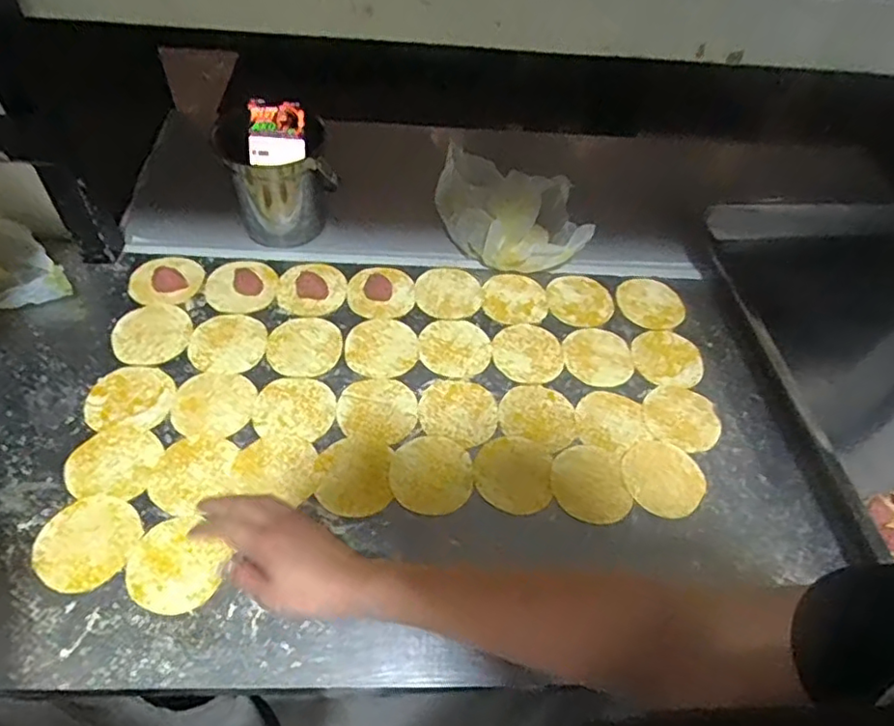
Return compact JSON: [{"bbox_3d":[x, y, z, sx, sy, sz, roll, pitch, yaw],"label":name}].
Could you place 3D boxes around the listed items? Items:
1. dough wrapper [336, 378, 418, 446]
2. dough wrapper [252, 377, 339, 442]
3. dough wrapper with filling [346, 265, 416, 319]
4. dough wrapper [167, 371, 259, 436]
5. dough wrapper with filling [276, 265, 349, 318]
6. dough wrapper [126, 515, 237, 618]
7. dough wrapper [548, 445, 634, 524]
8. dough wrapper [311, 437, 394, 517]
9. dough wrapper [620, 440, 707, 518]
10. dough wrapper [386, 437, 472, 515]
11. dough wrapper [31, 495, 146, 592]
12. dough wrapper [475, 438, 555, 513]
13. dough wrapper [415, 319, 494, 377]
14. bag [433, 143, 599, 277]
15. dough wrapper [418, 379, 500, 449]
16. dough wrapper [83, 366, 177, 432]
[{"bbox_3d":[-0.073,0.047,0.644,0.082,0.004,0.076,3,53,-3],"label":"dough wrapper"},{"bbox_3d":[-0.159,0.045,0.635,0.083,0.004,0.072,8,53,1],"label":"dough wrapper"},{"bbox_3d":[-0.081,-0.091,0.740,0.080,0.014,0.080,3,53,-3],"label":"dough wrapper with filling"},{"bbox_3d":[-0.243,0.041,0.629,0.080,0.004,0.076,2,53,-4],"label":"dough wrapper"},{"bbox_3d":[-0.164,-0.095,0.734,0.082,0.016,0.086,3,53,-3],"label":"dough wrapper with filling"},{"bbox_3d":[-0.235,0.175,0.525,0.081,0.004,0.074,3,53,-3],"label":"dough wrapper"},{"bbox_3d":[0.141,0.120,0.607,0.077,0.004,0.082,-4,53,-8],"label":"dough wrapper"},{"bbox_3d":[-0.090,0.111,0.593,0.071,0.004,0.080,0,53,-5],"label":"dough wrapper"},{"bbox_3d":[0.220,0.116,0.617,0.080,0.004,0.080,3,53,-3],"label":"dough wrapper"},{"bbox_3d":[-0.016,0.109,0.599,0.081,0.004,0.081,3,53,-3],"label":"dough wrapper"},{"bbox_3d":[-0.315,0.156,0.533,0.082,0.004,0.082,3,53,-3],"label":"dough wrapper"},{"bbox_3d":[0.066,0.109,0.606,0.076,0.004,0.081,3,53,-3],"label":"dough wrapper"},{"bbox_3d":[0.009,-0.018,0.700,0.083,0.004,0.082,3,53,-3],"label":"dough wrapper"},{"bbox_3d":[0.079,-0.187,0.785,0.194,0.081,0.141,11,53,3],"label":"bag"},{"bbox_3d":[0.013,0.051,0.650,0.084,0.004,0.078,3,53,-3],"label":"dough wrapper"},{"bbox_3d":[-0.327,0.035,0.626,0.083,0.004,0.074,-4,53,-8],"label":"dough wrapper"}]

